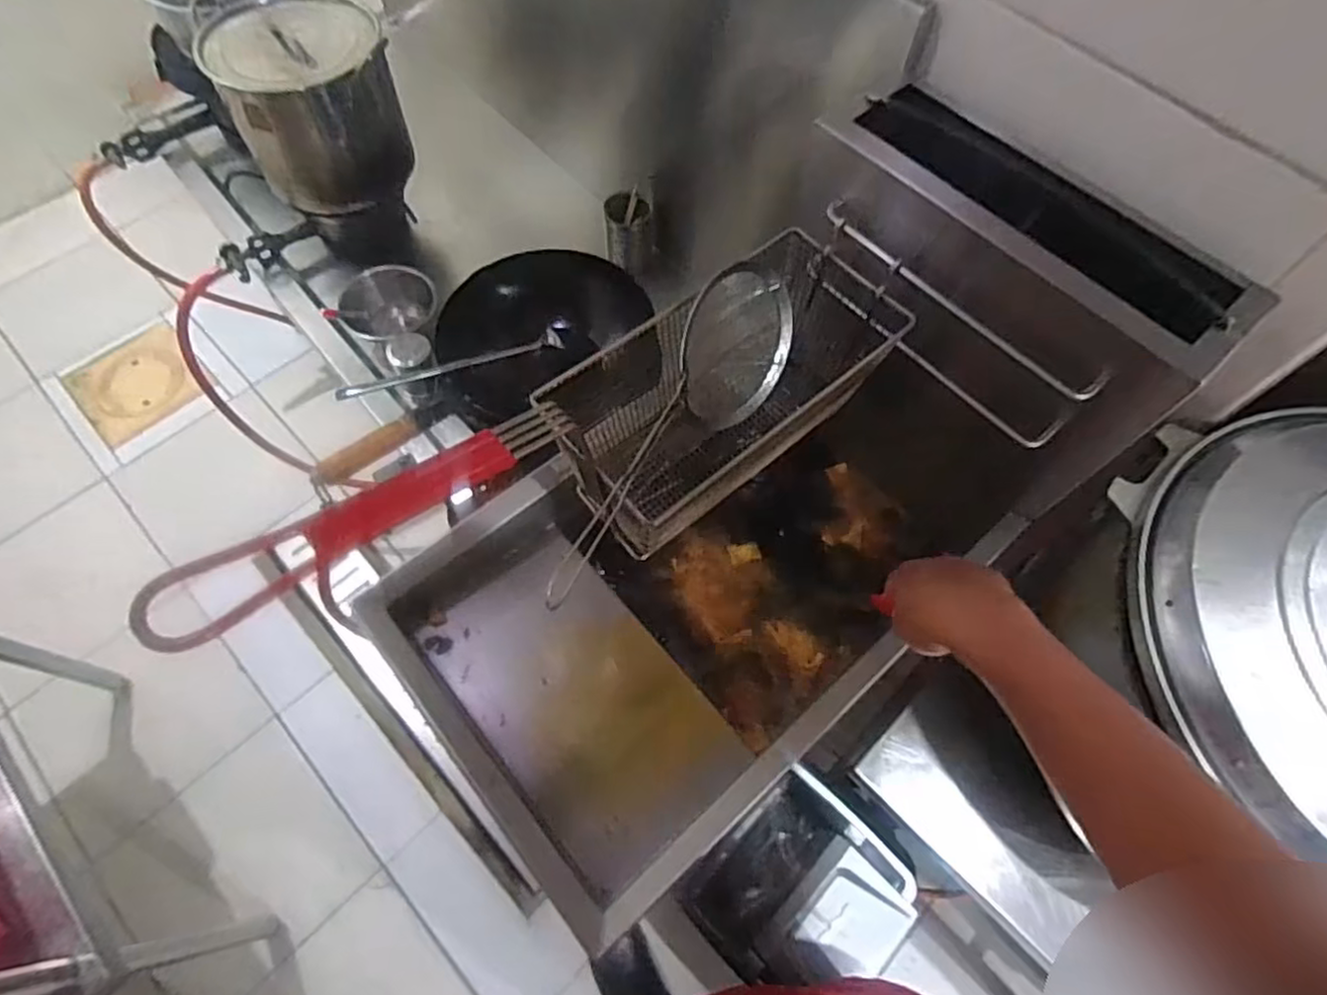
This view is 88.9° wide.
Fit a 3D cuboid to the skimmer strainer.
[{"bbox_3d":[0.018,-0.059,0.719,0.039,0.167,0.381,30,96,35],"label":"skimmer strainer"}]

